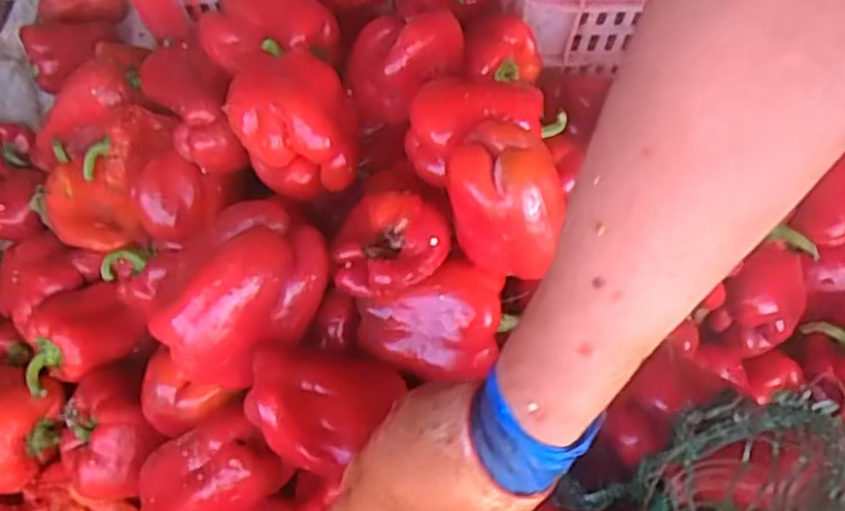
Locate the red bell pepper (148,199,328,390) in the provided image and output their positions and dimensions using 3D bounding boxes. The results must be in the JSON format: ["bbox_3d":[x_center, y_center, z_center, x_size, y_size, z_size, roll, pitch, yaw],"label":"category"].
[{"bbox_3d":[-0.128,0.022,0.489,0.088,0.070,0.122,37,73,13],"label":"red bell pepper"}]

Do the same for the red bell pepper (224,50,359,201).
[{"bbox_3d":[-0.099,-0.100,0.557,0.093,0.071,0.107,-15,70,-6],"label":"red bell pepper"}]

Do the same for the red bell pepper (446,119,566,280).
[{"bbox_3d":[0.054,-0.039,0.482,0.066,0.055,0.098,-15,70,-6],"label":"red bell pepper"}]

